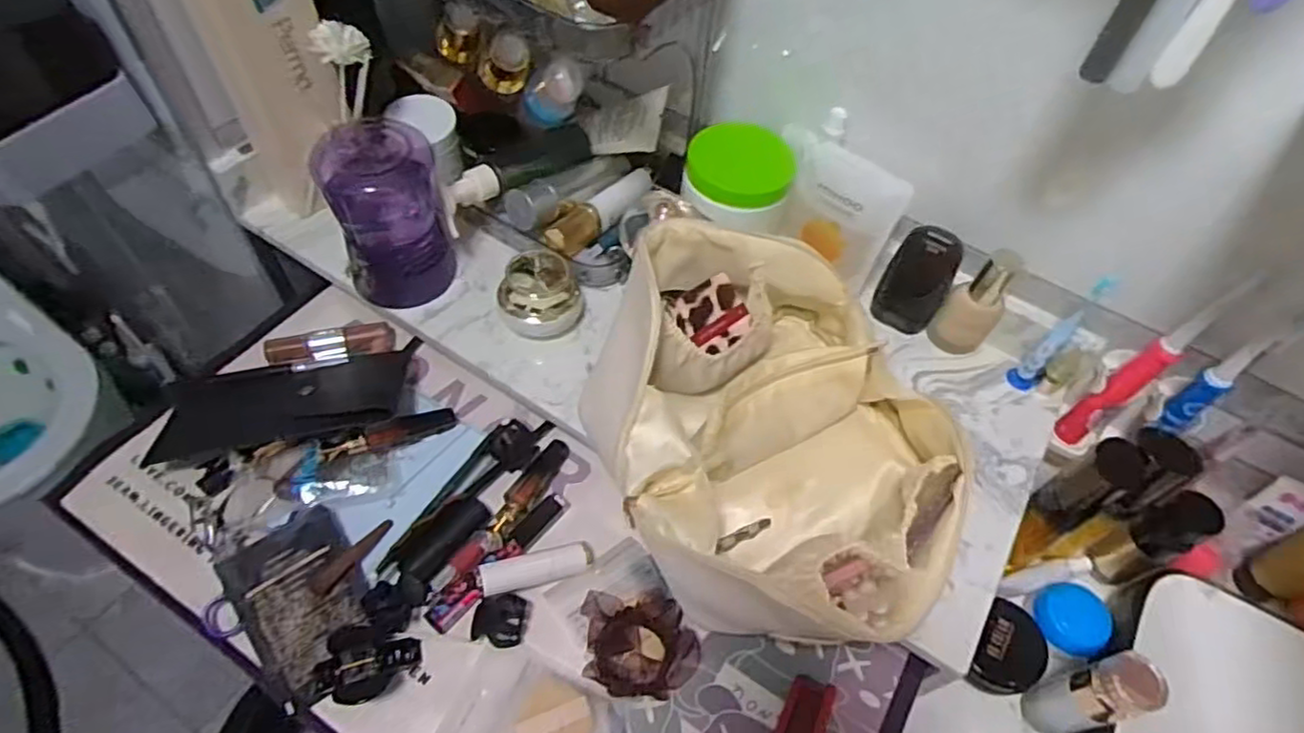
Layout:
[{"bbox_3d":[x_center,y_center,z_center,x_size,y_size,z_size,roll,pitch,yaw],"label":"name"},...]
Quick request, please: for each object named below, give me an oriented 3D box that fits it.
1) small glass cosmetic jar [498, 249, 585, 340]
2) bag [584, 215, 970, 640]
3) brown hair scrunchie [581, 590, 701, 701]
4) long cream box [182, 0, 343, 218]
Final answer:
[{"bbox_3d":[-0.094,-0.065,0.592,0.071,0.047,0.066,-3,55,-8],"label":"small glass cosmetic jar"},{"bbox_3d":[0.087,0.044,0.523,0.231,0.128,0.317,-21,59,-19],"label":"bag"},{"bbox_3d":[-0.007,0.194,0.487,0.079,0.020,0.064,4,55,-3],"label":"brown hair scrunchie"},{"bbox_3d":[-0.308,-0.250,0.558,0.094,0.274,0.055,-23,60,-20],"label":"long cream box"}]

